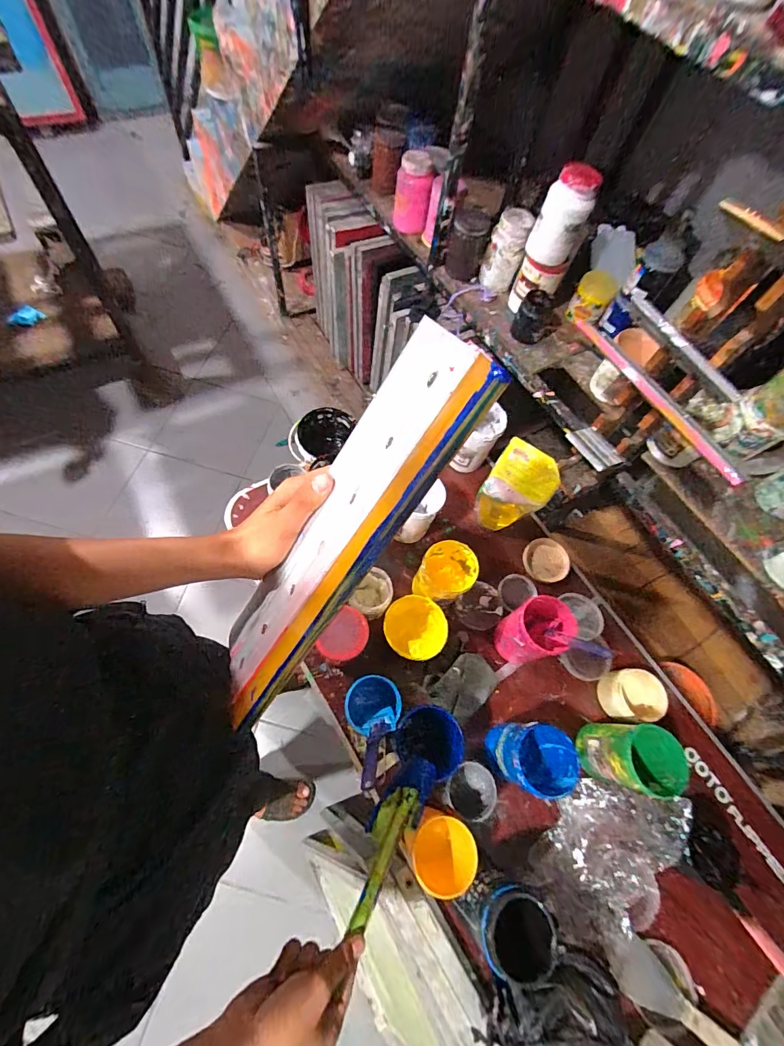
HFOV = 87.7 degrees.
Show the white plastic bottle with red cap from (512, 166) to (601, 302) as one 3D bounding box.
[{"bbox_3d":[0.364,-0.629,0.939,0.082,0.295,0.085,-6,66,-10],"label":"white plastic bottle with red cap"}]

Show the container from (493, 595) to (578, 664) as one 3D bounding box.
[{"bbox_3d":[0.252,0.195,0.739,0.103,0.127,0.093,-29,72,-18],"label":"container"}]

